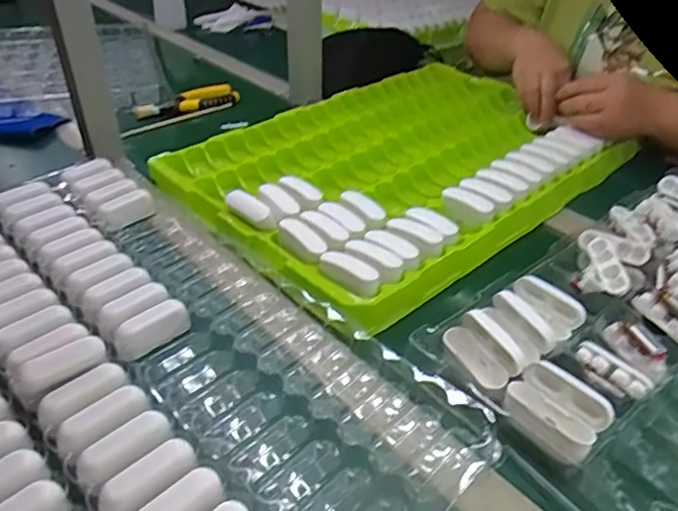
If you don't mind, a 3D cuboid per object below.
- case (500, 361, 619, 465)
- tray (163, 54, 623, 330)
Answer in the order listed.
[{"bbox_3d":[0.152,0.112,0.396,0.048,0.031,0.065,-28,44,-34],"label":"case"},{"bbox_3d":[0.085,-0.134,0.724,0.530,0.033,0.385,-26,44,-32],"label":"tray"}]

